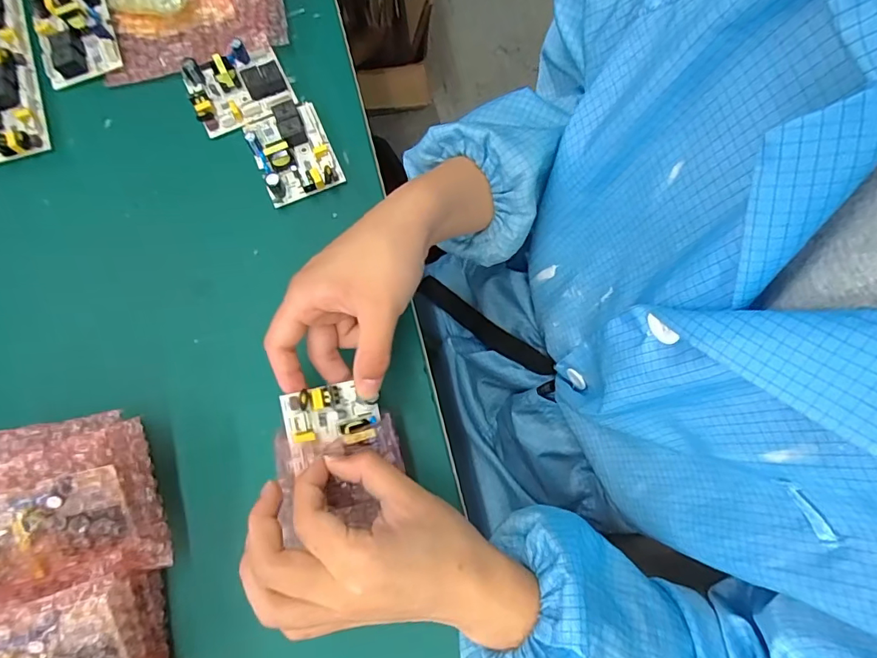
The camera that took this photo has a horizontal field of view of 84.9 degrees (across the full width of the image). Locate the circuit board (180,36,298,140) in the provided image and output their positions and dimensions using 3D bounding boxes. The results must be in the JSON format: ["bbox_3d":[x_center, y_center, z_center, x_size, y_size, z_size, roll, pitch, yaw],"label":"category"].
[{"bbox_3d":[-0.169,-0.207,0.399,0.079,0.019,0.064,-24,80,-5],"label":"circuit board"}]

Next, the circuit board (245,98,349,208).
[{"bbox_3d":[-0.121,-0.149,0.391,0.061,0.024,0.079,-24,80,-5],"label":"circuit board"}]

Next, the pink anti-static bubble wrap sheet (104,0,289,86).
[{"bbox_3d":[-0.217,-0.292,0.405,0.155,0.031,0.134,-10,79,-2],"label":"pink anti-static bubble wrap sheet"}]

